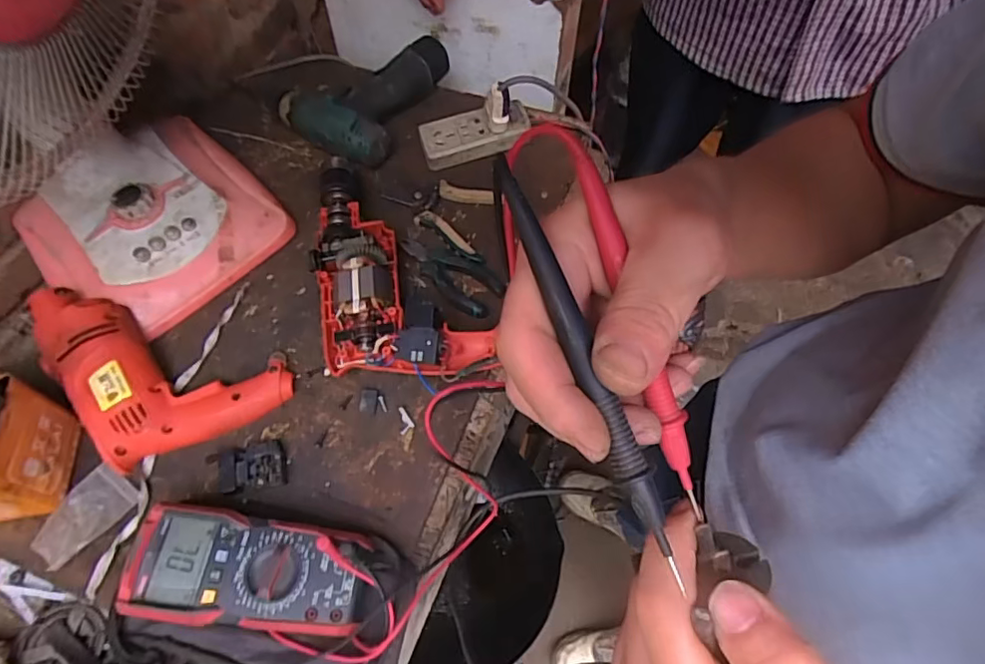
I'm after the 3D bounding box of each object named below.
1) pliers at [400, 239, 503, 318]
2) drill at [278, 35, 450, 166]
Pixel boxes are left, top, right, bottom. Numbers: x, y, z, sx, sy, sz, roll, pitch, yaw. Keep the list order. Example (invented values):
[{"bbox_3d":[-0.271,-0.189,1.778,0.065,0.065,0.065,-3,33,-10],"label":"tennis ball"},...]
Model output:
[{"bbox_3d":[-0.052,-0.064,0.612,0.127,0.017,0.053,30,67,15],"label":"pliers"},{"bbox_3d":[-0.164,-0.311,0.730,0.149,0.058,0.203,24,65,13],"label":"drill"}]

